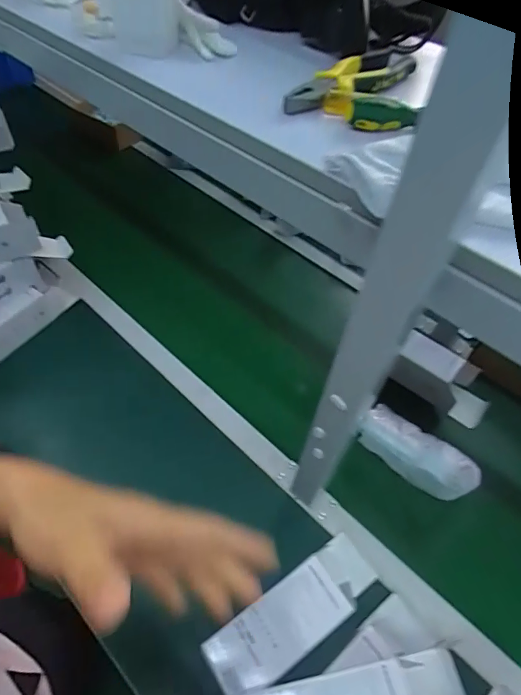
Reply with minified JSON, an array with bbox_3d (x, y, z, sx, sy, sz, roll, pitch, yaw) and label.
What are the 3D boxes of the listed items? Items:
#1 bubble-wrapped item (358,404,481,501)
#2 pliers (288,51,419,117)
[{"bbox_3d":[0.241,0.161,0.654,0.176,0.068,0.064,33,56,22],"label":"bubble-wrapped item"},{"bbox_3d":[0.092,-0.265,0.417,0.052,0.020,0.182,38,58,24],"label":"pliers"}]

